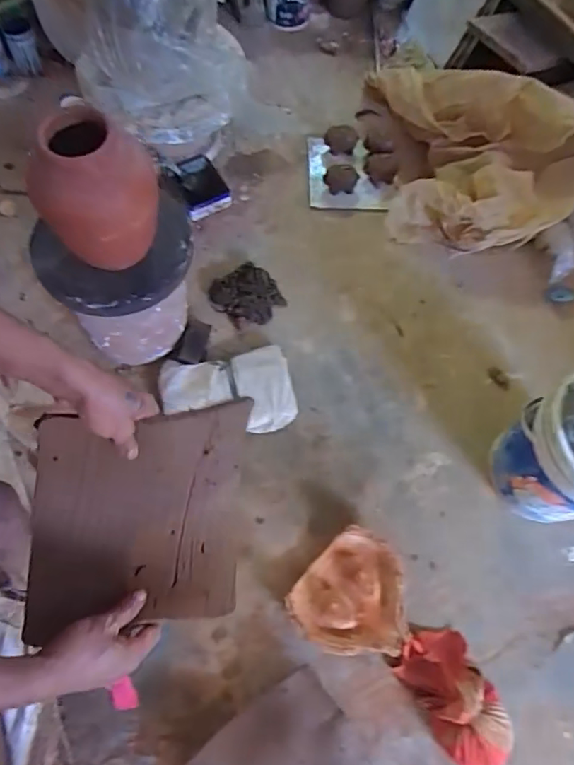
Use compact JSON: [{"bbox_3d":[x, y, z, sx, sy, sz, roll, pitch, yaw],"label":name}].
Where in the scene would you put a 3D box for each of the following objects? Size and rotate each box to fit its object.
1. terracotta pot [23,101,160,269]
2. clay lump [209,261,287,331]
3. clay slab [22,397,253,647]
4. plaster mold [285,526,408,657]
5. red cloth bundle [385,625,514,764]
[{"bbox_3d":[-0.354,-0.349,0.997,0.181,0.248,0.185,2,68,-4],"label":"terracotta pot"},{"bbox_3d":[-0.120,-0.251,1.542,0.192,0.075,0.167,39,70,14],"label":"clay lump"},{"bbox_3d":[-0.169,0.156,0.641,0.249,0.080,0.266,2,103,-24],"label":"clay slab"},{"bbox_3d":[0.136,0.484,1.238,0.260,0.066,0.261,-1,66,-3],"label":"plaster mold"},{"bbox_3d":[0.365,0.674,1.145,0.171,0.071,0.283,-31,71,-15],"label":"red cloth bundle"}]

